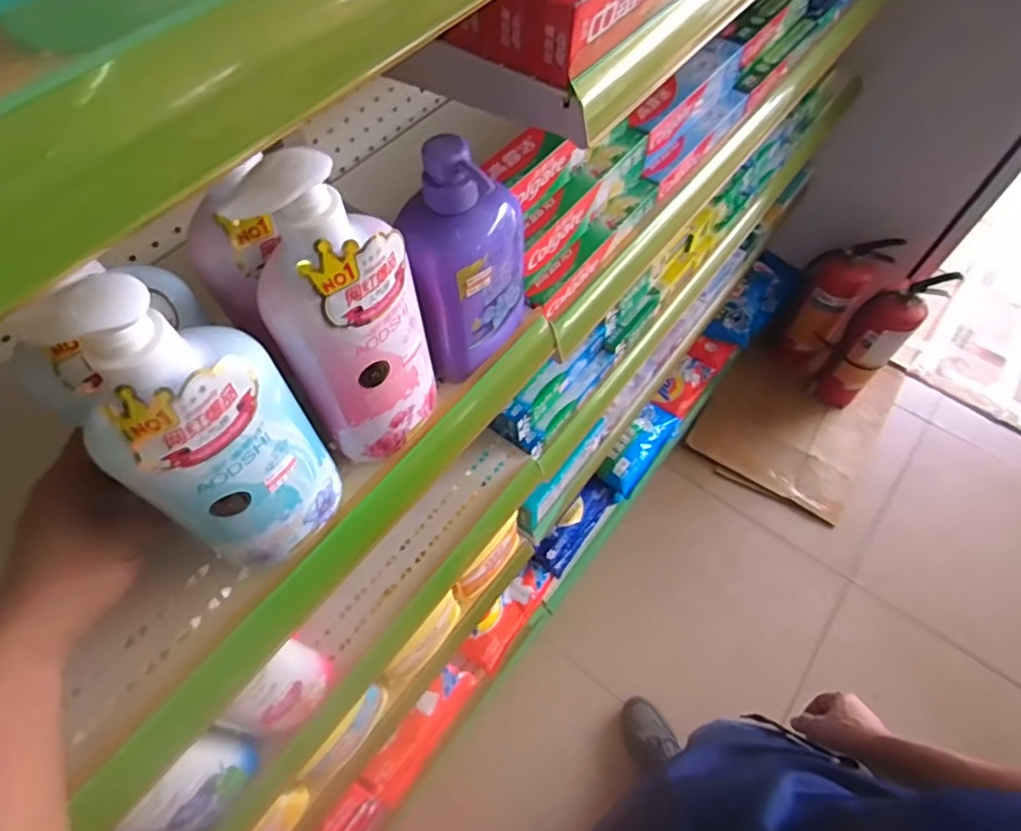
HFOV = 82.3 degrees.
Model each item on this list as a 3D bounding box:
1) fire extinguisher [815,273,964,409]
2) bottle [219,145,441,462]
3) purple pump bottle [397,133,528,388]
[{"bbox_3d":[0.983,-0.206,1.598,0.152,0.438,0.139,-40,67,-21],"label":"fire extinguisher"},{"bbox_3d":[-0.094,-0.054,0.358,0.050,0.208,0.086,35,65,19],"label":"bottle"},{"bbox_3d":[-0.030,-0.111,0.426,0.095,0.173,0.054,-32,64,-18],"label":"purple pump bottle"}]

